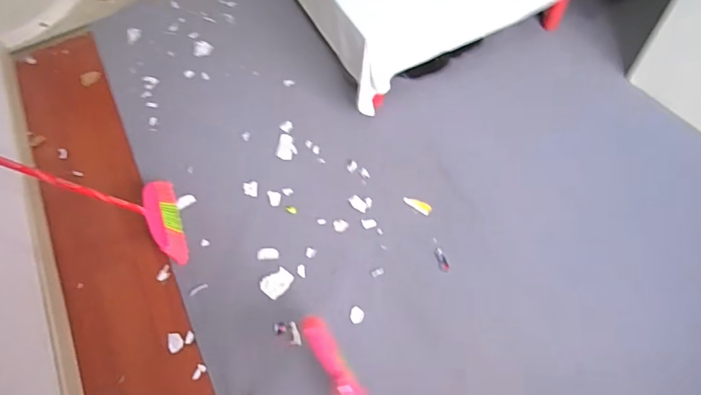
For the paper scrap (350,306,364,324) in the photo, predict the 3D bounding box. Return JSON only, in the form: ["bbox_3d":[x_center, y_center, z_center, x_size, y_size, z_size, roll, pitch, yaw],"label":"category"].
[{"bbox_3d":[0.021,0.390,1.559,0.045,0.010,0.050,22,63,15],"label":"paper scrap"}]

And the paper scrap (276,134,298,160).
[{"bbox_3d":[-0.256,-0.207,1.923,0.082,0.009,0.126,9,59,4],"label":"paper scrap"}]

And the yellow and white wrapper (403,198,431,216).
[{"bbox_3d":[0.253,0.026,1.766,0.110,0.012,0.046,31,66,20],"label":"yellow and white wrapper"}]

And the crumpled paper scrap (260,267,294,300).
[{"bbox_3d":[-0.250,0.289,1.605,0.105,0.009,0.082,-40,65,-19],"label":"crumpled paper scrap"}]

